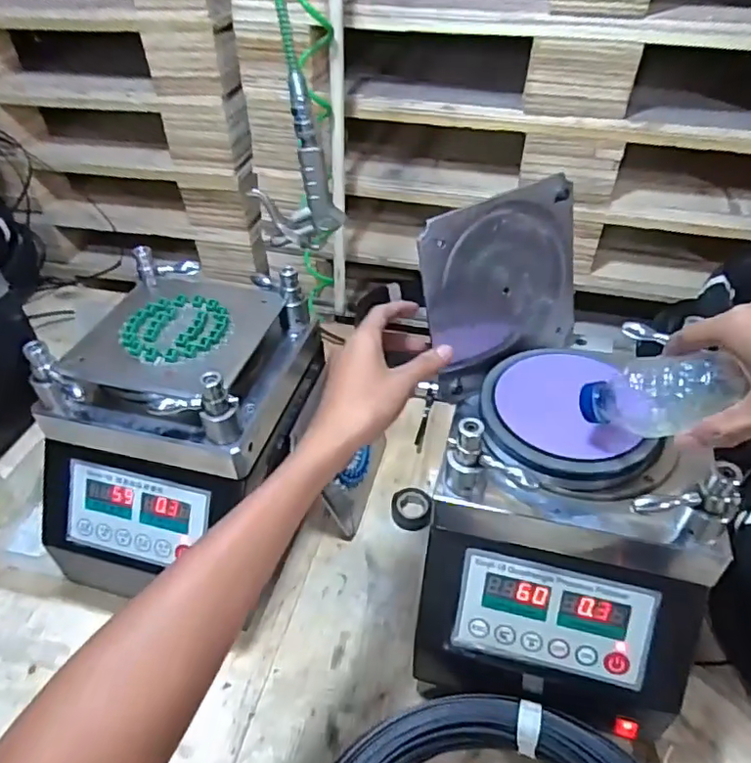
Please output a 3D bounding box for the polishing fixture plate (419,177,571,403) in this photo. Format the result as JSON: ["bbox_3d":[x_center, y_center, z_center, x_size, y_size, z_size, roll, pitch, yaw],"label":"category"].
[{"bbox_3d":[0.117,-0.082,0.527,0.168,0.166,0.007,-25,30,-23],"label":"polishing fixture plate"}]

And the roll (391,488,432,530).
[{"bbox_3d":[0.045,0.160,0.729,0.051,0.022,0.047,-1,42,1],"label":"roll"}]

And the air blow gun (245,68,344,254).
[{"bbox_3d":[-0.083,-0.219,0.604,0.089,0.170,0.021,3,42,5],"label":"air blow gun"}]

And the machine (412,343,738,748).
[{"bbox_3d":[0.162,0.132,0.523,0.210,0.253,0.218,8,43,11],"label":"machine"}]

